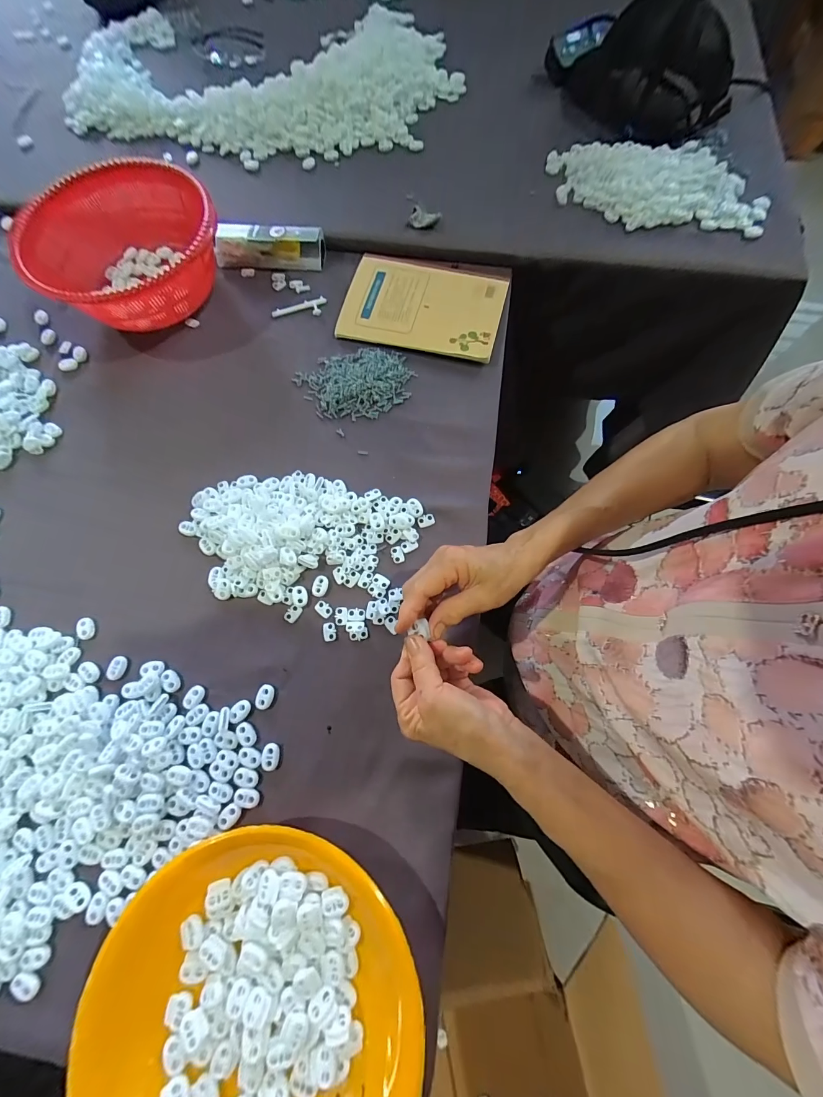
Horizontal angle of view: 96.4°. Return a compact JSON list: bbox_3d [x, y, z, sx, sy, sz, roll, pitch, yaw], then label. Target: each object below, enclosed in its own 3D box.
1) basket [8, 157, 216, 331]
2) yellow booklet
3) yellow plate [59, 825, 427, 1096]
[{"bbox_3d":[-0.355,-0.375,0.480,0.217,0.090,0.232,-23,73,-5],"label":"basket"},{"bbox_3d":[0.018,-0.326,0.488,0.201,0.018,0.146,14,73,7],"label":"yellow booklet"},{"bbox_3d":[-0.113,0.344,0.269,0.229,0.039,0.234,-1,72,2],"label":"yellow plate"}]

